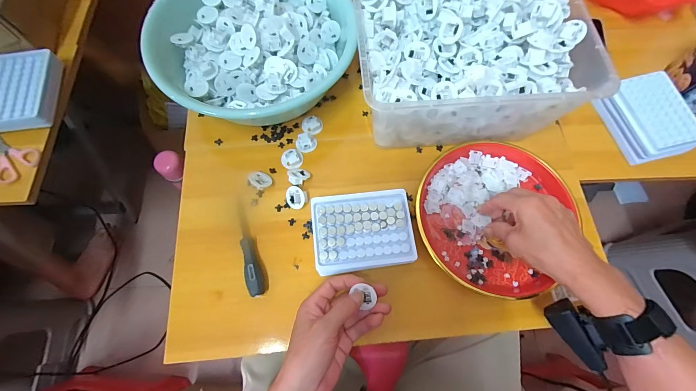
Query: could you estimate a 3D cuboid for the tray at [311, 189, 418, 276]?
[{"bbox_3d":[0.020,0.048,0.424,0.130,0.033,0.104,-7,71,-3],"label":"tray"}]

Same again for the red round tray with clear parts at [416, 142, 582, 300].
[{"bbox_3d":[0.200,0.023,0.434,0.200,0.025,0.210,0,70,0],"label":"red round tray with clear parts"}]

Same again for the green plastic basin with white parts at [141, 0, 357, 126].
[{"bbox_3d":[-0.137,-0.255,0.489,0.287,0.098,0.263,0,70,0],"label":"green plastic basin with white parts"}]

